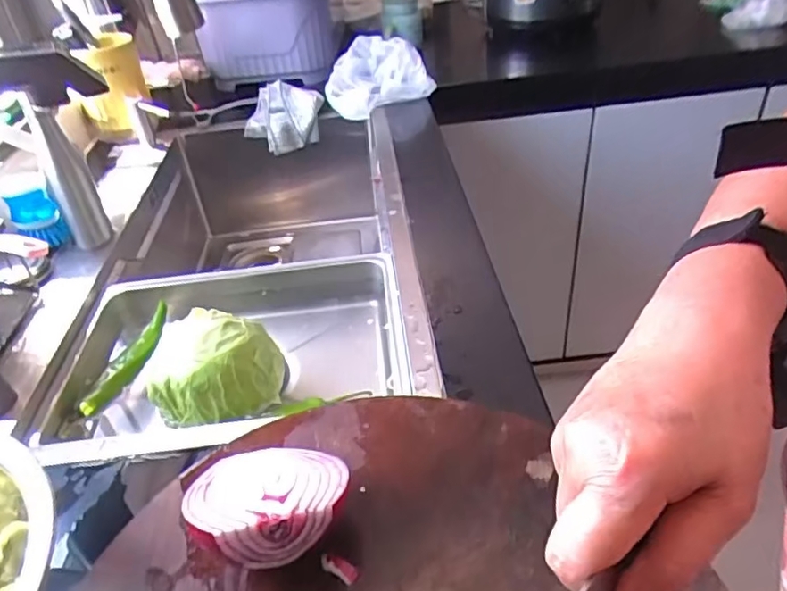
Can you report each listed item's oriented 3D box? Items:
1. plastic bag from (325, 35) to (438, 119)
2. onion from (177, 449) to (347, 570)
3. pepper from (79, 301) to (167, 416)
[{"bbox_3d":[-0.028,-0.421,1.129,0.193,0.121,0.211,-6,37,1],"label":"plastic bag"},{"bbox_3d":[-0.072,0.123,0.345,0.088,0.038,0.067,-7,21,-12],"label":"onion"},{"bbox_3d":[-0.283,0.065,0.648,0.035,0.026,0.167,0,37,8],"label":"pepper"}]

